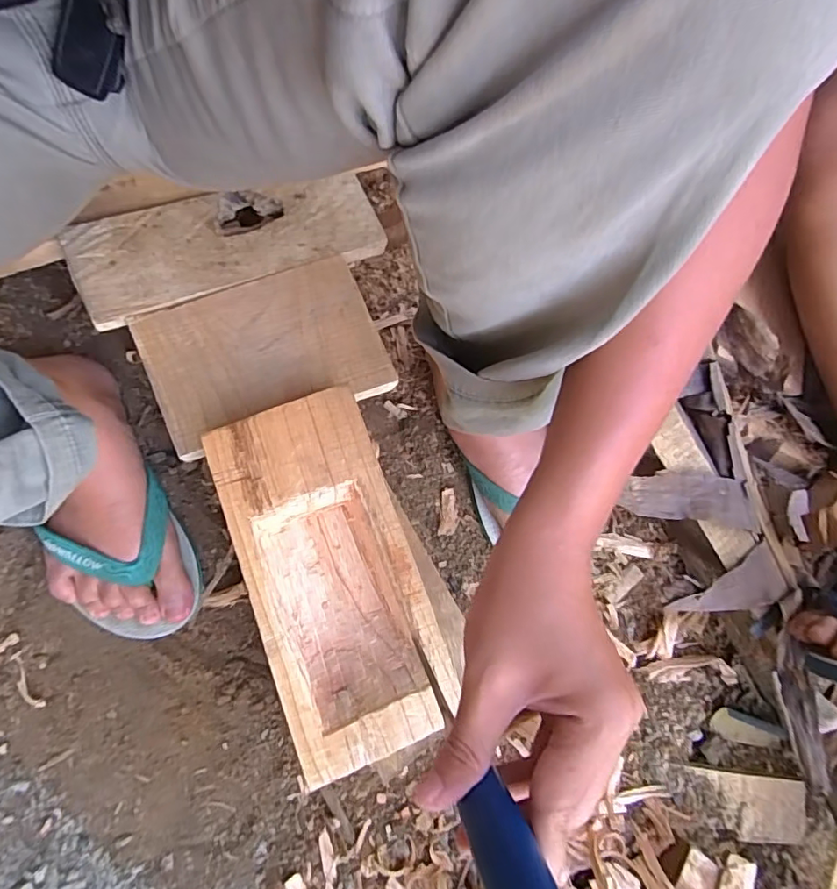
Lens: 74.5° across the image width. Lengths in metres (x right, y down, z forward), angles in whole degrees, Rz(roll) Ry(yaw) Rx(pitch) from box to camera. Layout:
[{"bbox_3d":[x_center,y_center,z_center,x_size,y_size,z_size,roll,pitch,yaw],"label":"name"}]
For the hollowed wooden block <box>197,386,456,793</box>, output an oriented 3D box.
[{"bbox_3d":[-0.065,0.095,0.411,0.115,0.059,0.255,-19,74,-8],"label":"hollowed wooden block"}]

